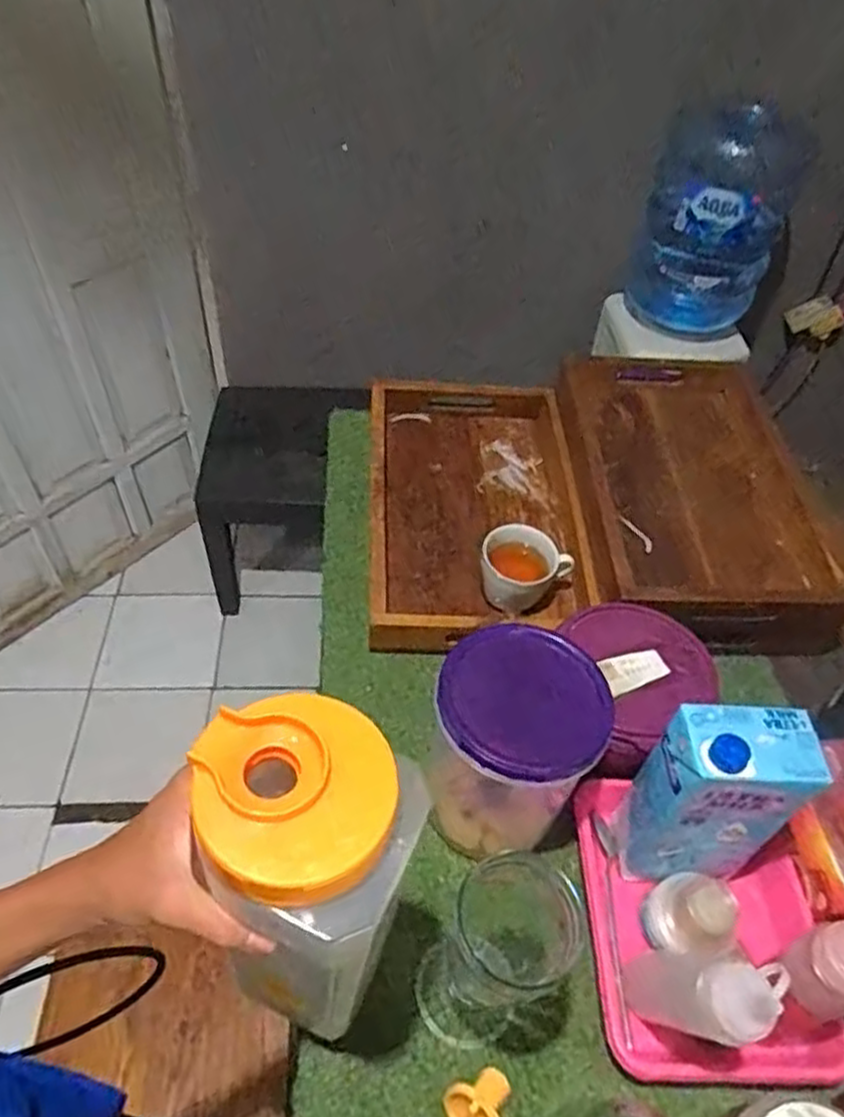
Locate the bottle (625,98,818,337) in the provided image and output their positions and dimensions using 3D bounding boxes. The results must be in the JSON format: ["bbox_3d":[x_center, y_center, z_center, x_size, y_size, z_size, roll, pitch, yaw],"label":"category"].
[{"bbox_3d":[0.610,-0.727,1.523,0.246,0.426,0.301,14,50,7],"label":"bottle"}]

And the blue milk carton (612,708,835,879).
[{"bbox_3d":[0.224,0.190,0.571,0.099,0.195,0.067,1,50,-4],"label":"blue milk carton"}]

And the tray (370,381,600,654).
[{"bbox_3d":[0.063,-0.073,0.892,0.247,0.063,0.421,1,50,-4],"label":"tray"}]

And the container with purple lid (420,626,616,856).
[{"bbox_3d":[0.074,0.157,0.612,0.128,0.173,0.125,12,50,5],"label":"container with purple lid"}]

